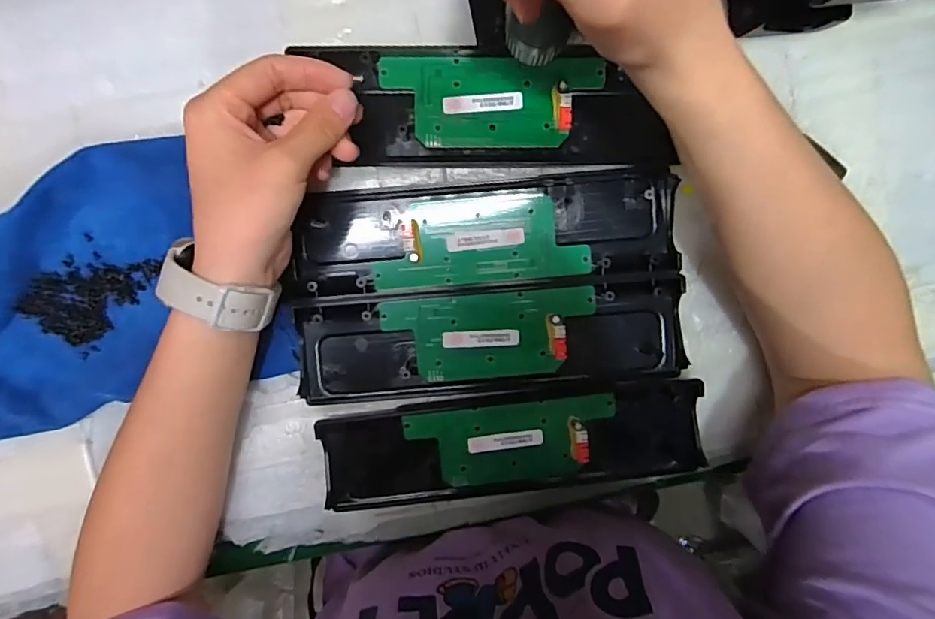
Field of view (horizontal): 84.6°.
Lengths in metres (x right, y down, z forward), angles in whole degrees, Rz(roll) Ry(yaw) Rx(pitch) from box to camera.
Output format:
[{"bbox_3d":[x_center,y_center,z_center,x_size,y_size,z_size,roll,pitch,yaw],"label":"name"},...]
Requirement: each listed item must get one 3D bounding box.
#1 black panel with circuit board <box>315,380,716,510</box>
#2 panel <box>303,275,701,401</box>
[{"bbox_3d":[0.030,0.094,0.335,0.242,0.013,0.068,-6,95,0],"label":"black panel with circuit board"},{"bbox_3d":[0.017,0.021,0.332,0.245,0.017,0.068,-6,95,0],"label":"panel"}]

